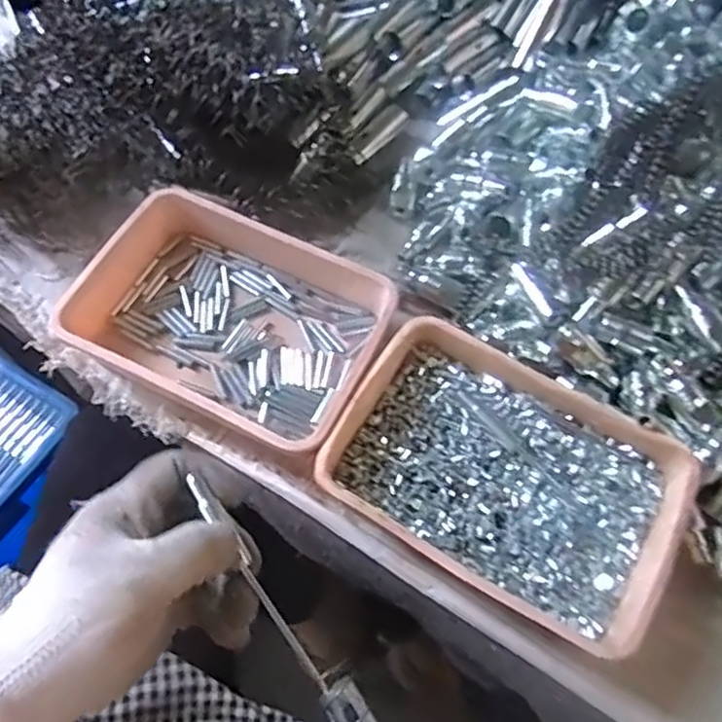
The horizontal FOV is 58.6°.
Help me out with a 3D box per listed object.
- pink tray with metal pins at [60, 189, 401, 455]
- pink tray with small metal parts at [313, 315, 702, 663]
[{"bbox_3d":[-0.087,-0.032,0.448,0.201,0.043,0.153,25,66,10],"label":"pink tray with metal pins"},{"bbox_3d":[0.088,0.069,0.399,0.200,0.041,0.136,29,67,12],"label":"pink tray with small metal parts"}]

